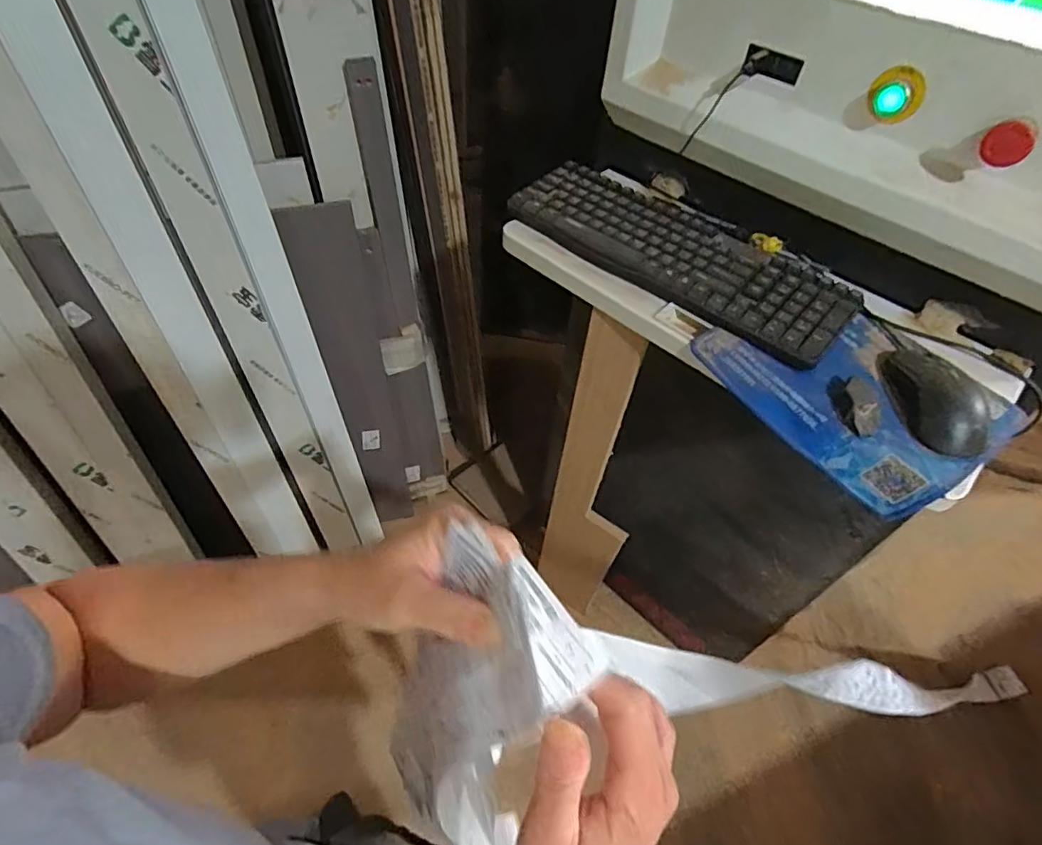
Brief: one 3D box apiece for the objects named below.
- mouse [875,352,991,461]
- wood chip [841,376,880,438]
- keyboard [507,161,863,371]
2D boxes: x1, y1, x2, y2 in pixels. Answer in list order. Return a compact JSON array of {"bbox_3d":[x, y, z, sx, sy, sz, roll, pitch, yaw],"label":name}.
[{"bbox_3d":[0.374,-0.027,0.496,0.064,0.039,0.122,1,51,-4],"label":"mouse"},{"bbox_3d":[0.300,-0.013,0.488,0.031,0.021,0.050,14,51,7],"label":"wood chip"},{"bbox_3d":[0.164,-0.187,0.612,0.379,0.031,0.125,38,58,24],"label":"keyboard"}]

